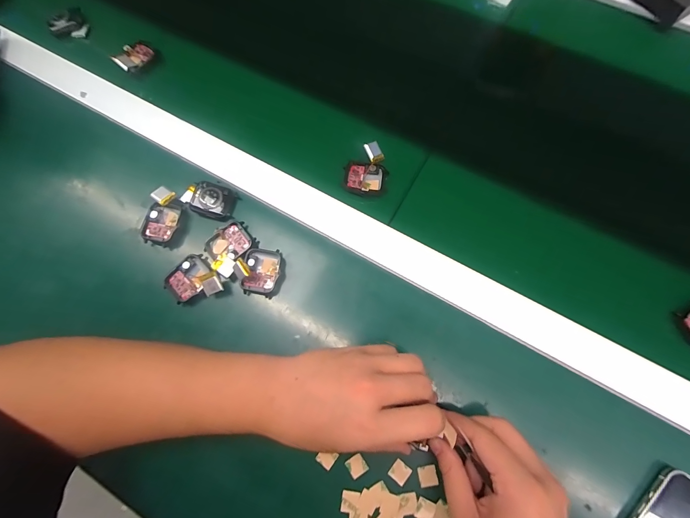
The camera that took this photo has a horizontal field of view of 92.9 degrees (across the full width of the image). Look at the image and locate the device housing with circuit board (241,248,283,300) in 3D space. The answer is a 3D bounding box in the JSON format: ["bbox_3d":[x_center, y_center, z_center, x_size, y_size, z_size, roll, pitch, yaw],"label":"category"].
[{"bbox_3d":[-0.082,0.014,0.331,0.035,0.020,0.047,7,76,3],"label":"device housing with circuit board"}]

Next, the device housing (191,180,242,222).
[{"bbox_3d":[-0.139,-0.061,0.346,0.045,0.016,0.035,19,77,6],"label":"device housing"}]

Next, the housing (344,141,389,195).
[{"bbox_3d":[0.022,-0.094,0.350,0.044,0.021,0.055,4,76,3],"label":"housing"}]

